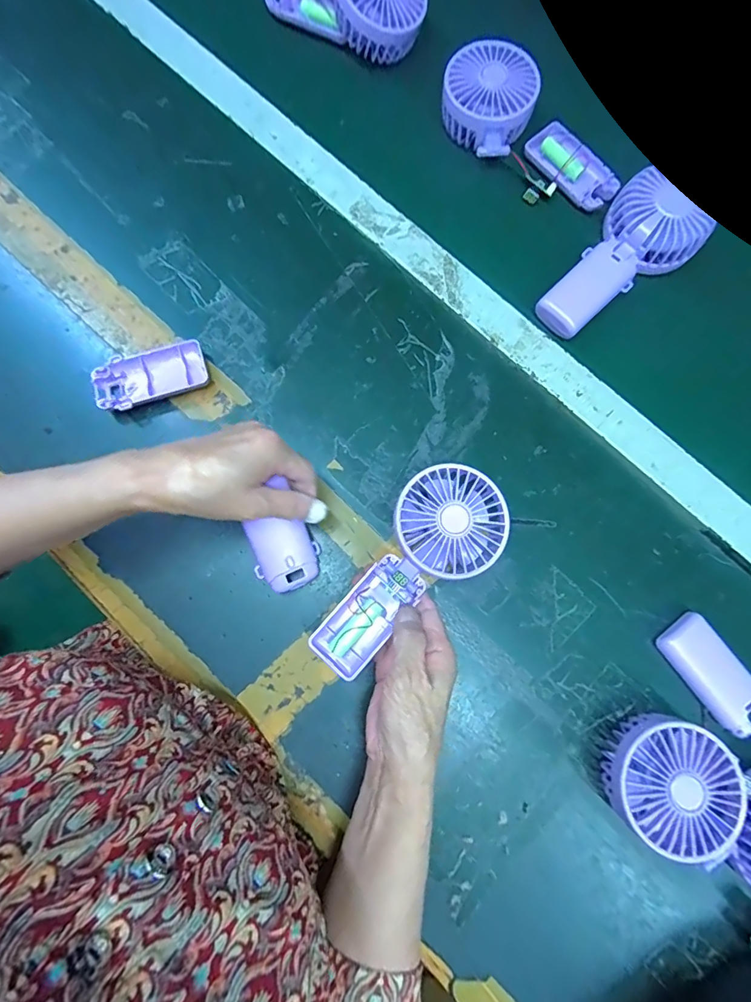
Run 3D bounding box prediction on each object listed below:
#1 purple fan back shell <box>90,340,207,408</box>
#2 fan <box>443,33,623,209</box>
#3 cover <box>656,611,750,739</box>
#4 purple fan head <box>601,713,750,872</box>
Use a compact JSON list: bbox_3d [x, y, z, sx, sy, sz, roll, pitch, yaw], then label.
[{"bbox_3d":[-0.194,-0.108,0.389,0.093,0.017,0.050,-21,80,-5],"label":"purple fan back shell"},{"bbox_3d":[0.145,-0.348,0.425,0.184,0.045,0.082,44,81,7],"label":"fan"},{"bbox_3d":[0.266,0.137,0.355,0.042,0.016,0.088,-35,82,-7],"label":"cover"},{"bbox_3d":[0.211,0.201,0.326,0.088,0.044,0.082,0,79,-1],"label":"purple fan head"}]

